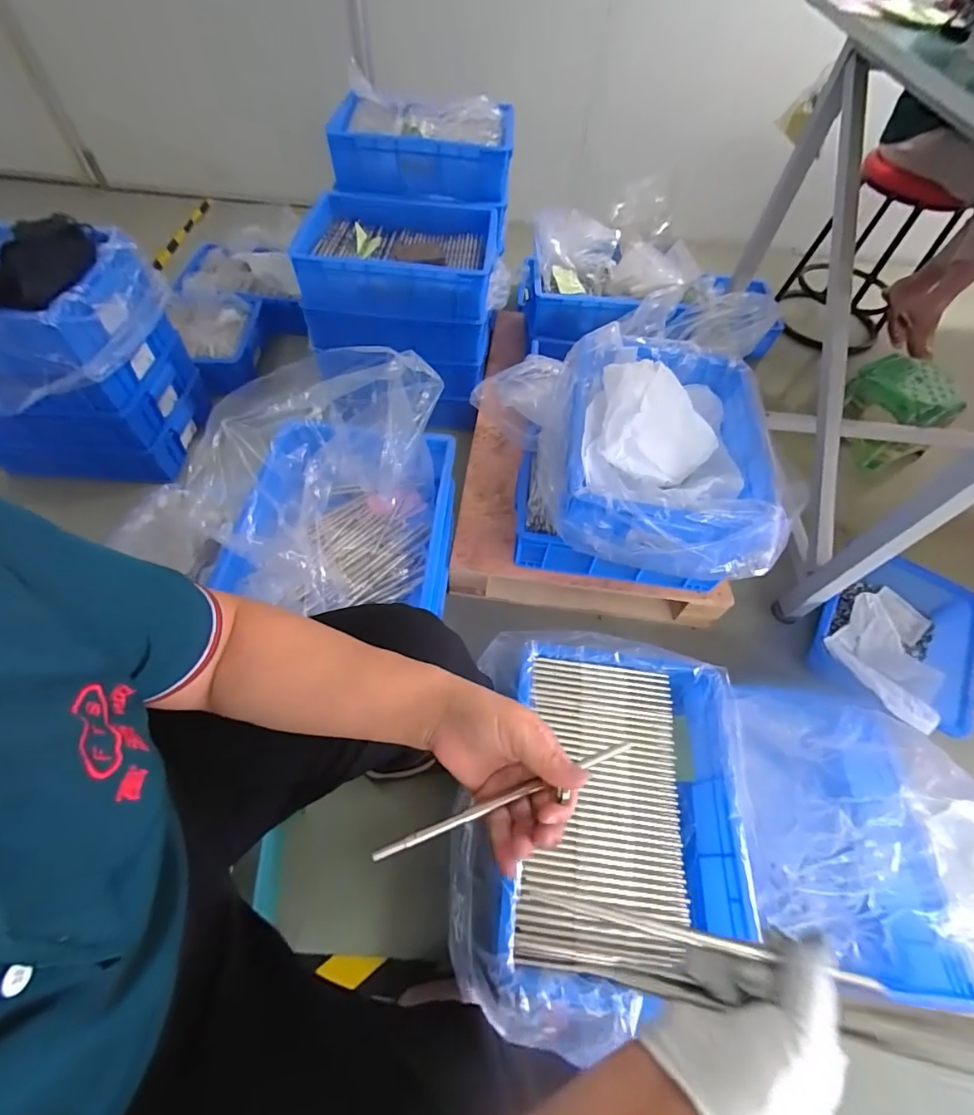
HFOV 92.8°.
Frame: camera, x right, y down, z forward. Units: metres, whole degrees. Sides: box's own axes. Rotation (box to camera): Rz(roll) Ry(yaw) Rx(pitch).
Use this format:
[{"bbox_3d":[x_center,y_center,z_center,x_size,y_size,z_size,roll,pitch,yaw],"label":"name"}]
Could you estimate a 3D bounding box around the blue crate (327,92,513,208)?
[{"bbox_3d":[-0.145,-1.000,1.125,0.410,0.124,0.286,6,57,0],"label":"blue crate"}]

